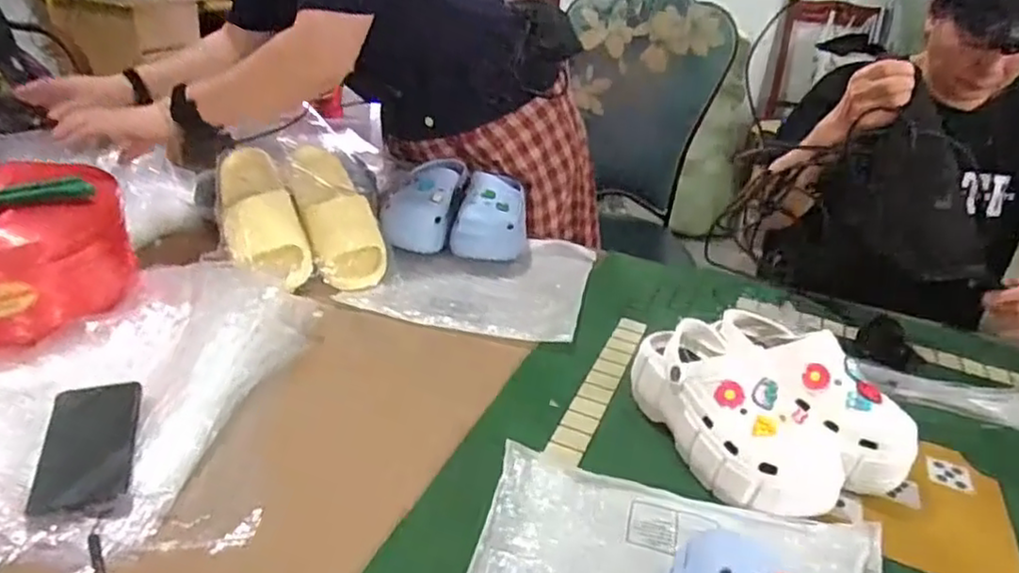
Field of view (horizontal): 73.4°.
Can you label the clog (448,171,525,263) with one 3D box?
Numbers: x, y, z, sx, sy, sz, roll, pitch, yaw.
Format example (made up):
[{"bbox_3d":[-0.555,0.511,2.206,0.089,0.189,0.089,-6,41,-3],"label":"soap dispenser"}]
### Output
[{"bbox_3d":[-0.026,-0.125,1.136,0.116,0.095,0.201,6,28,1],"label":"clog"}]

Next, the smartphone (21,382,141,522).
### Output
[{"bbox_3d":[-0.379,0.141,0.618,0.074,0.011,0.164,-5,35,-21],"label":"smartphone"}]

